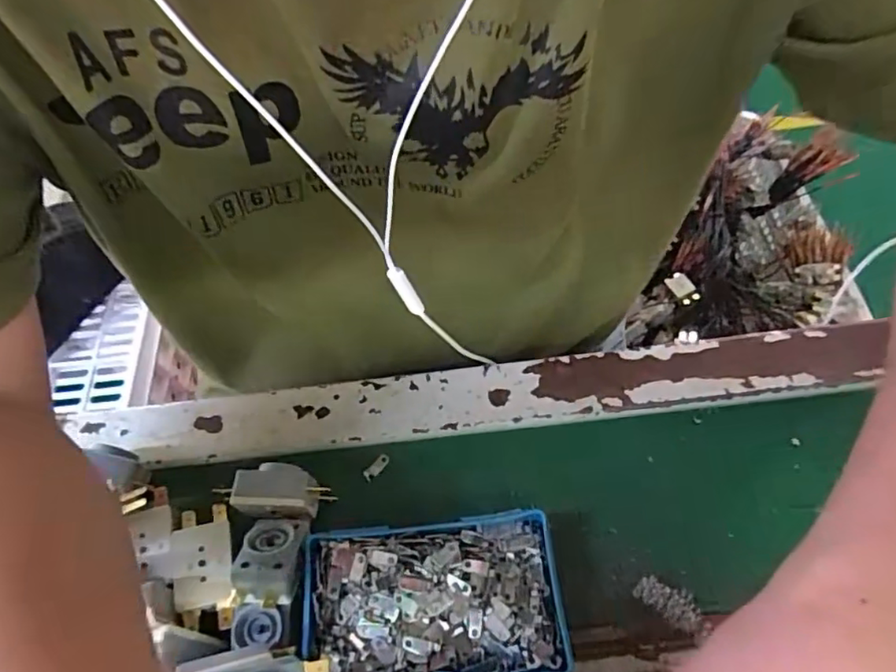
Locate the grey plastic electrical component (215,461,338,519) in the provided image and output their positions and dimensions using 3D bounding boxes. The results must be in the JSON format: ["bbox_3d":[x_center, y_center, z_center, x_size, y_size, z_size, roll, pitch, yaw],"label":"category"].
[{"bbox_3d":[-0.087,0.079,0.308,0.053,0.019,0.024,-5,59,3],"label":"grey plastic electrical component"}]

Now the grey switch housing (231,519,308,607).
[{"bbox_3d":[-0.083,0.106,0.282,0.027,0.020,0.041,-1,55,5],"label":"grey switch housing"}]

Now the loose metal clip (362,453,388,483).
[{"bbox_3d":[-0.039,0.071,0.325,0.006,0.004,0.017,36,69,24],"label":"loose metal clip"}]

